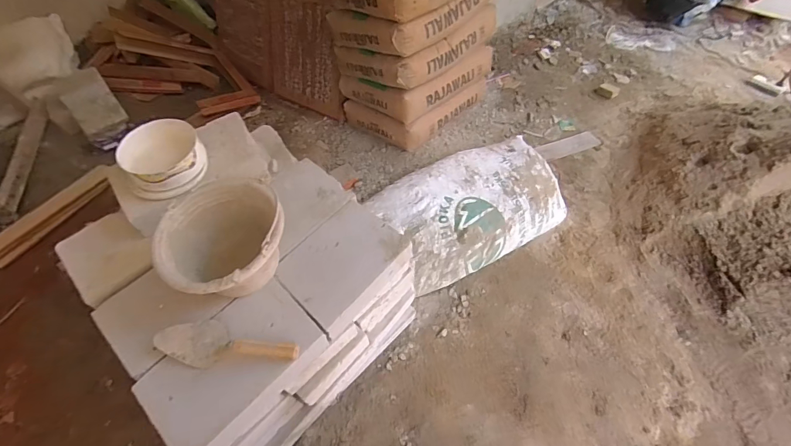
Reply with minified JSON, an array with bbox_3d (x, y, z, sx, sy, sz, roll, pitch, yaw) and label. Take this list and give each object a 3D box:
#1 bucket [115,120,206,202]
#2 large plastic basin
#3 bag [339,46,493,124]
[{"bbox_3d":[-0.545,-0.152,0.914,0.168,0.105,0.168,0,55,0],"label":"bucket"},{"bbox_3d":[-0.344,0.054,0.813,0.241,0.162,0.244,0,55,0],"label":"large plastic basin"},{"bbox_3d":[0.100,-0.657,1.641,0.388,0.154,0.590,34,62,22],"label":"bag"}]

